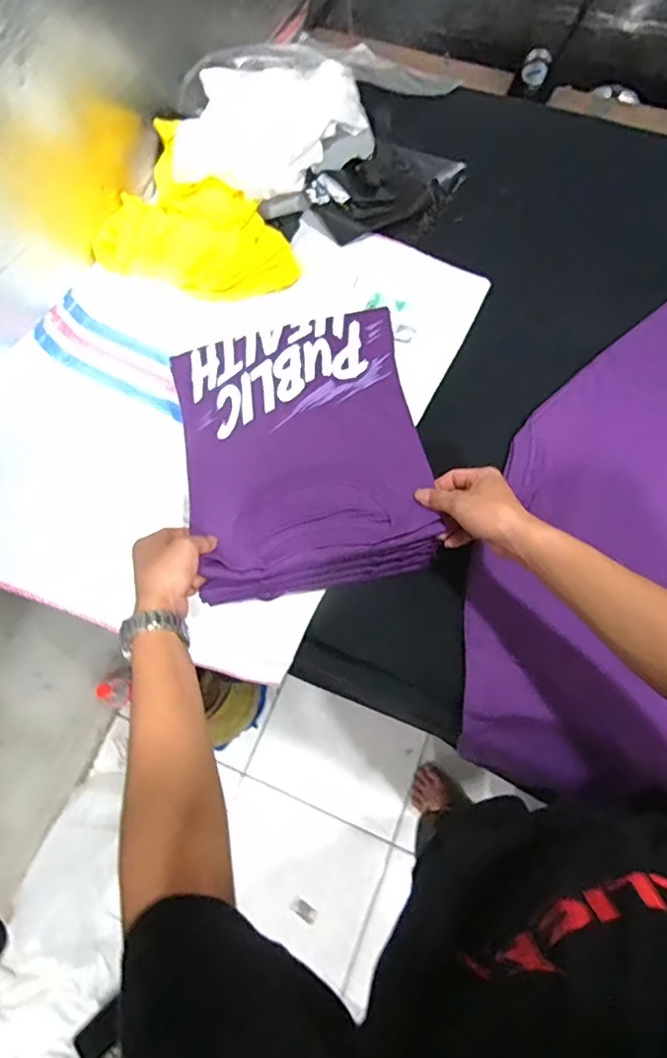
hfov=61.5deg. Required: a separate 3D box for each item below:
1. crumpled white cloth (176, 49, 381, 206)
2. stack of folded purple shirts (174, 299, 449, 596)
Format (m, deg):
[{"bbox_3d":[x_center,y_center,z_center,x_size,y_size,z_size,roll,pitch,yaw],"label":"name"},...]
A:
[{"bbox_3d":[-0.089,-0.592,0.835,0.289,0.151,0.196,1,70,3],"label":"crumpled white cloth"},{"bbox_3d":[-0.036,-0.093,0.684,0.277,0.081,0.319,-10,69,-1],"label":"stack of folded purple shirts"}]

